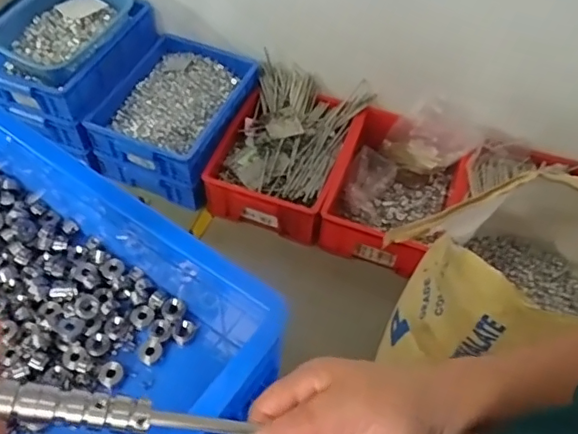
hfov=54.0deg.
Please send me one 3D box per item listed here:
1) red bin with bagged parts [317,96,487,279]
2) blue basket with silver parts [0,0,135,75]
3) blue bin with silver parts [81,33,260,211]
[{"bbox_3d":[0.280,-0.074,1.453,0.312,0.201,0.405,20,54,12],"label":"red bin with bagged parts"},{"bbox_3d":[-0.623,-0.530,1.518,0.242,0.115,0.361,22,55,14],"label":"blue basket with silver parts"},{"bbox_3d":[-0.304,-0.290,1.609,0.324,0.175,0.456,18,54,11],"label":"blue bin with silver parts"}]

